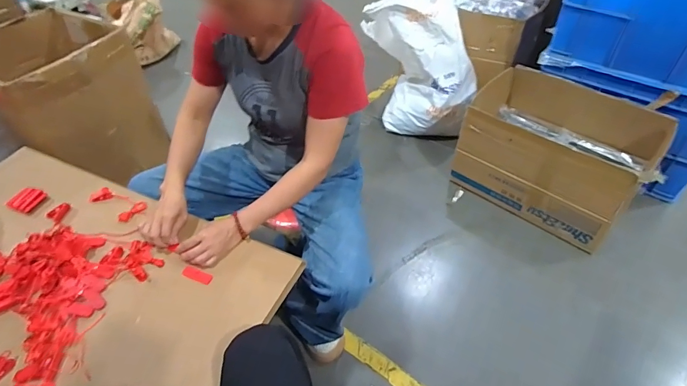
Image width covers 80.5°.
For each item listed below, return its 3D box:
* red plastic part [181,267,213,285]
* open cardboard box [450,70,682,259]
[{"bbox_3d":[-0.278,0.157,0.772,0.060,0.006,0.022,15,49,16],"label":"red plastic part"},{"bbox_3d":[0.699,-0.128,1.343,0.603,0.310,0.380,28,54,26],"label":"open cardboard box"}]

